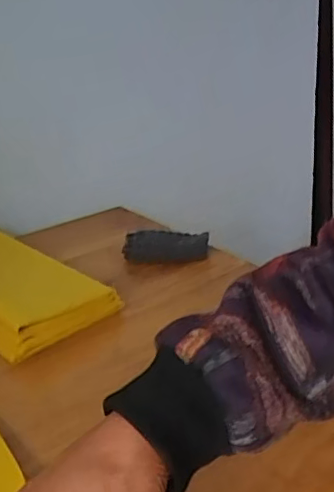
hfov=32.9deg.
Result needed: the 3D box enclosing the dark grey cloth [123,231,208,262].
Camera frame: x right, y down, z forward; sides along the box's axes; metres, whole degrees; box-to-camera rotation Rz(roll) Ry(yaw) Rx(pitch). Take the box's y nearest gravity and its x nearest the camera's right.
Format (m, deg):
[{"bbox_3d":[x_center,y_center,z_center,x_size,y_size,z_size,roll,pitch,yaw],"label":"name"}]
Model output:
[{"bbox_3d":[-0.001,0.001,0.740,0.108,0.032,0.032,-2,24,4],"label":"dark grey cloth"}]

